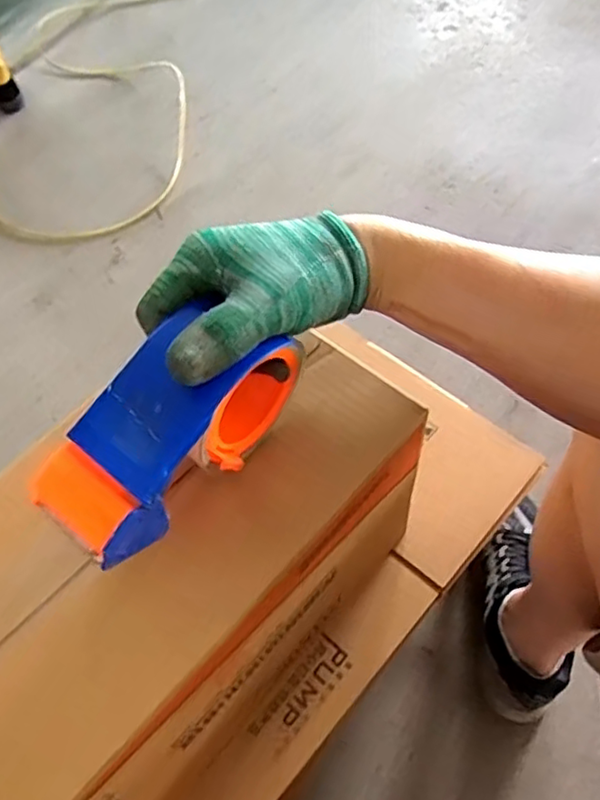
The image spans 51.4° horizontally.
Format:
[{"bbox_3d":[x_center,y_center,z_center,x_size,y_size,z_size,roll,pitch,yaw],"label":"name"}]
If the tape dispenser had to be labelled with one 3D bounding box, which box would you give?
[{"bbox_3d":[-0.067,0.015,0.339,0.067,0.074,0.150,31,67,17],"label":"tape dispenser"}]

